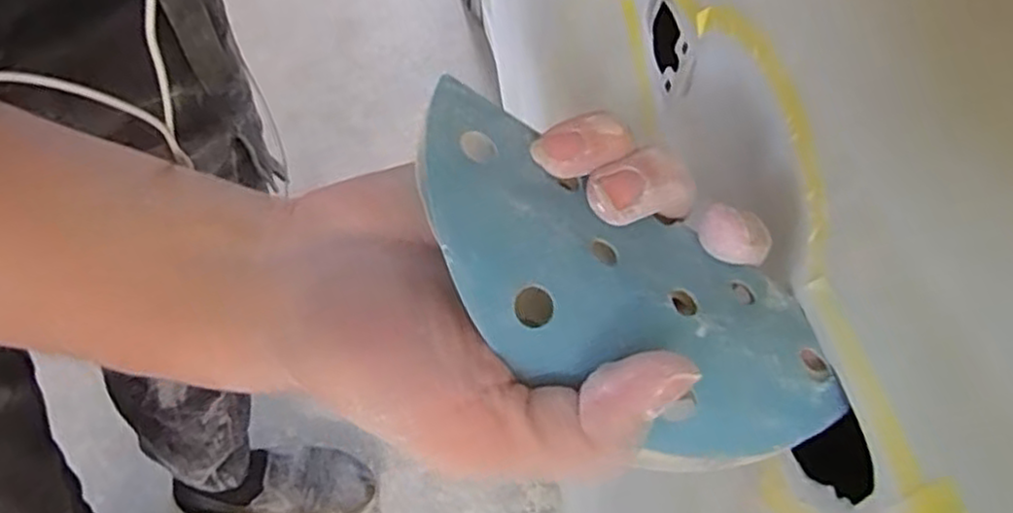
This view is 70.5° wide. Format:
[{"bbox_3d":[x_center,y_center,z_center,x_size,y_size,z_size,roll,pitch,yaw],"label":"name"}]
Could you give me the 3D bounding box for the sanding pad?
[{"bbox_3d":[0.029,0.010,0.194,0.132,0.016,0.063,33,57,-8],"label":"sanding pad"}]

